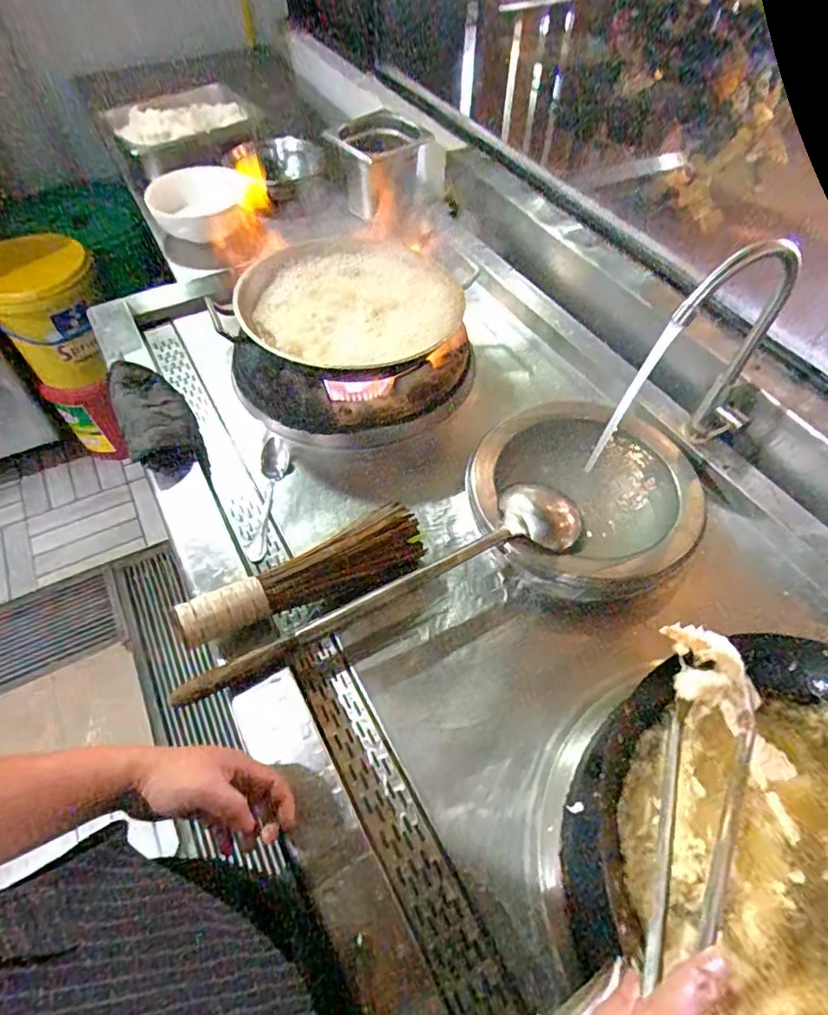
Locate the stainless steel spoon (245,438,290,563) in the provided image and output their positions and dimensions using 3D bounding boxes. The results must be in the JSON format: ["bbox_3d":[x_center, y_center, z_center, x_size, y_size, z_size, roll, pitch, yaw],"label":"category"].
[{"bbox_3d":[-0.202,-0.018,0.786,0.045,0.038,0.196,0,53,-1],"label":"stainless steel spoon"}]

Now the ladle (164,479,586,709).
[{"bbox_3d":[-0.013,0.110,0.669,0.528,0.055,0.101,-26,58,-19],"label":"ladle"}]

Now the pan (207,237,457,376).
[{"bbox_3d":[-0.120,-0.318,0.899,0.361,0.064,0.288,-17,55,-13],"label":"pan"}]

